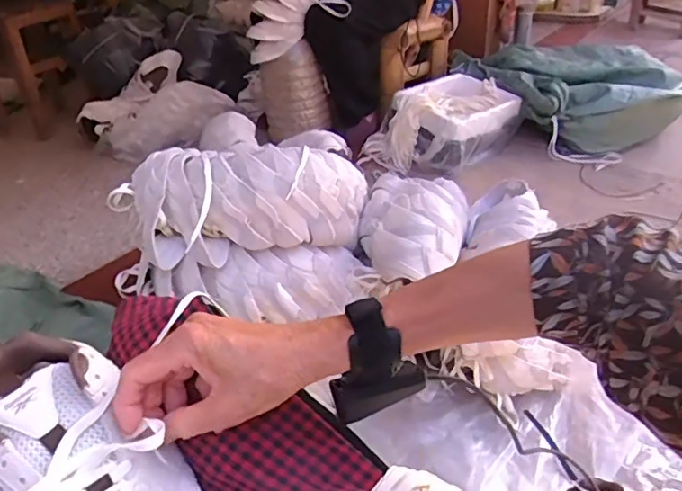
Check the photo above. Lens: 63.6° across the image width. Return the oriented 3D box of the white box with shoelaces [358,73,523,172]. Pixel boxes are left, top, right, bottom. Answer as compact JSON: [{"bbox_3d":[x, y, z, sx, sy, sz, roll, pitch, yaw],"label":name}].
[{"bbox_3d":[0.320,-0.373,1.681,0.296,0.188,0.466,24,40,36],"label":"white box with shoelaces"}]

